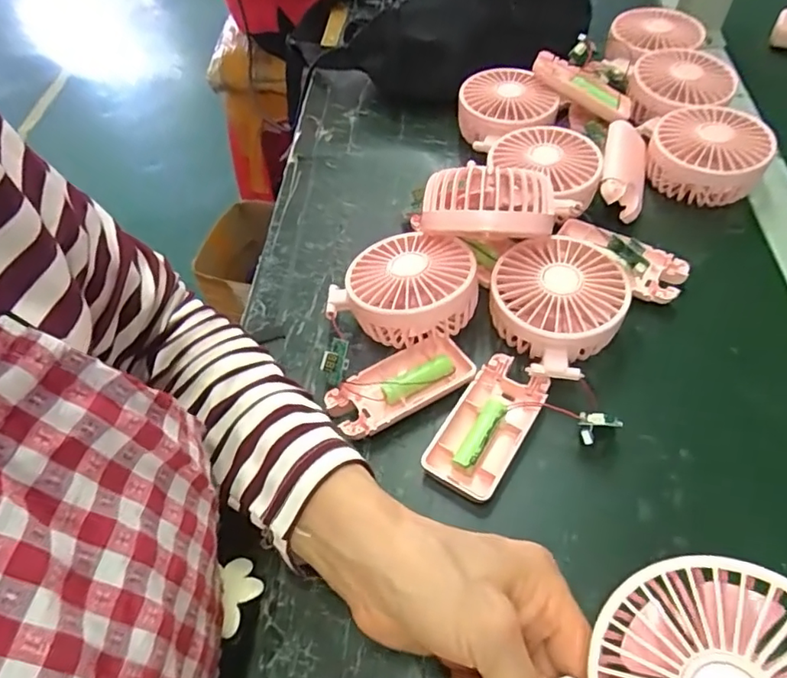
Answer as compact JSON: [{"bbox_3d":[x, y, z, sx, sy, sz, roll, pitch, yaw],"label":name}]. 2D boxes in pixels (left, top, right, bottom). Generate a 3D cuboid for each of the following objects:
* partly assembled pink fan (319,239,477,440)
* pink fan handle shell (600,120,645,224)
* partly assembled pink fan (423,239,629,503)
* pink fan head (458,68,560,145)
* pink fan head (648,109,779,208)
[{"bbox_3d":[0.005,-0.010,0.366,0.104,0.054,0.141,-3,55,3],"label":"partly assembled pink fan"},{"bbox_3d":[0.189,-0.139,0.451,0.033,0.038,0.084,10,56,12],"label":"pink fan handle shell"},{"bbox_3d":[0.084,0.012,0.354,0.085,0.041,0.192,26,74,21],"label":"partly assembled pink fan"},{"bbox_3d":[0.105,-0.204,0.502,0.084,0.048,0.084,-2,55,4],"label":"pink fan head"},{"bbox_3d":[0.256,-0.152,0.449,0.089,0.046,0.085,19,59,17],"label":"pink fan head"}]

